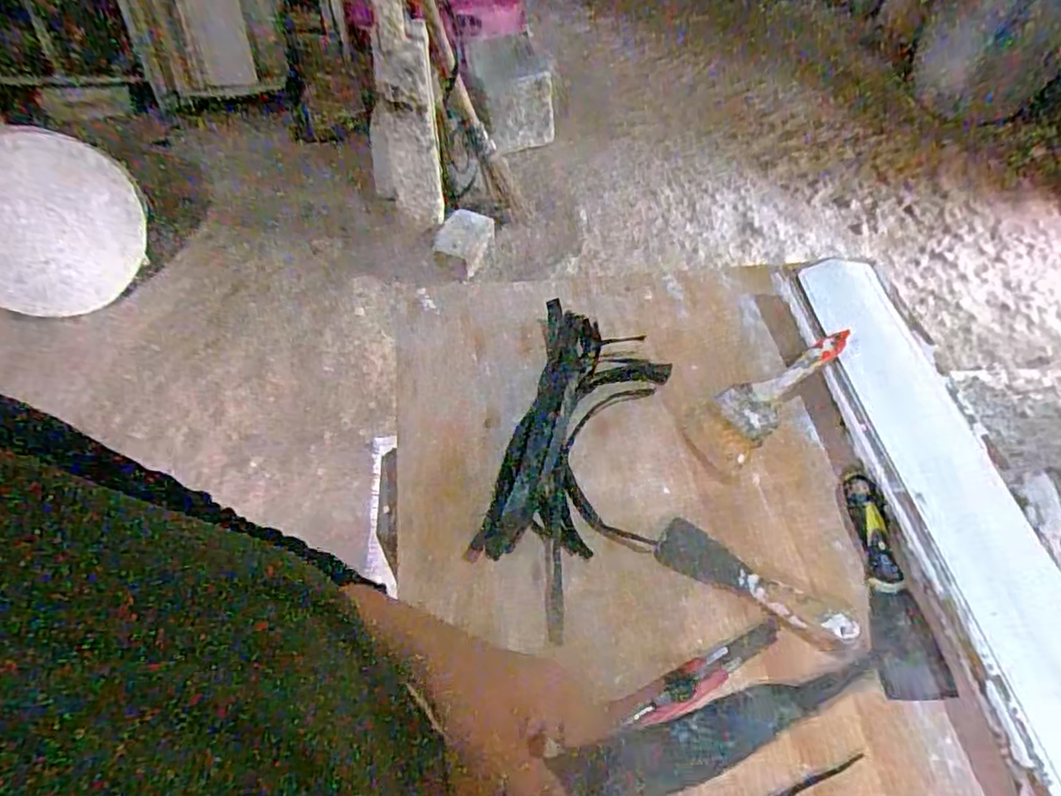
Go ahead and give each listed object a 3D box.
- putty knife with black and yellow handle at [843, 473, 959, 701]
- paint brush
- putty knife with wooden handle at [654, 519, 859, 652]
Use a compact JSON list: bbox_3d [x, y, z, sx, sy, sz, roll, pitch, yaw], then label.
[{"bbox_3d":[0.313,0.157,0.550,0.056,0.017,0.189,2,55,1],"label":"putty knife with black and yellow handle"},{"bbox_3d":[0.239,-0.003,0.633,0.189,0.016,0.070,-38,66,-6],"label":"paint brush"},{"bbox_3d":[0.195,0.159,0.548,0.170,0.014,0.046,26,58,17],"label":"putty knife with wooden handle"}]

